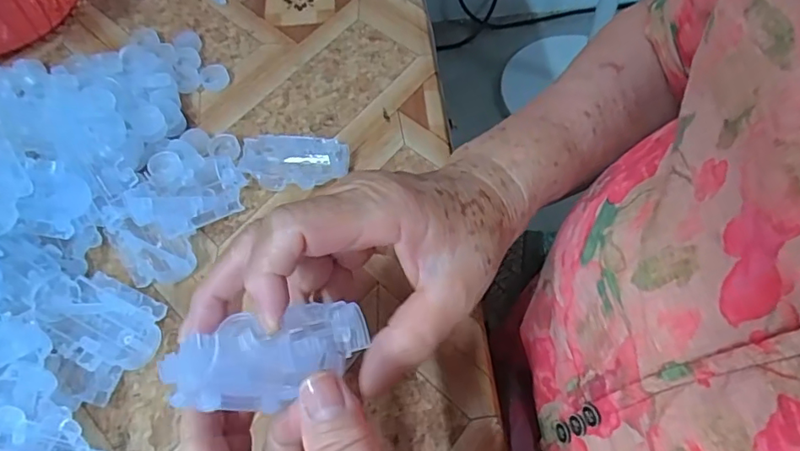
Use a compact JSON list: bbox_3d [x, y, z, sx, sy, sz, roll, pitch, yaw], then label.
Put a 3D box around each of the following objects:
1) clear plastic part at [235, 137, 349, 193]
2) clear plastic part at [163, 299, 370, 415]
[{"bbox_3d":[-0.068,-0.041,0.363,0.069,0.013,0.038,-2,57,1],"label":"clear plastic part"},{"bbox_3d":[-0.048,0.048,0.208,0.071,0.043,0.024,-13,58,-5],"label":"clear plastic part"}]

